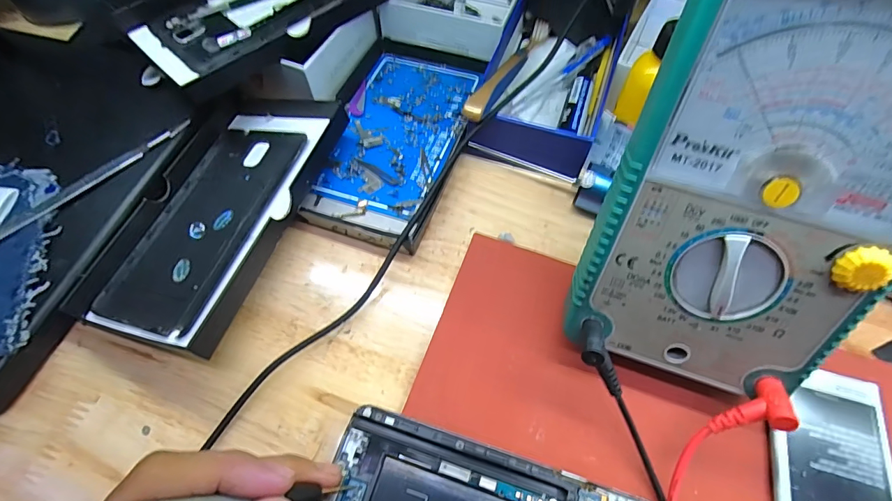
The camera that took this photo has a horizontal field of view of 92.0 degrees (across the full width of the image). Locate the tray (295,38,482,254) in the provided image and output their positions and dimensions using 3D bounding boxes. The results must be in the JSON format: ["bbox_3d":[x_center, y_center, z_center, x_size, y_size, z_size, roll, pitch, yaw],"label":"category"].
[{"bbox_3d":[-0.033,-0.086,0.306,0.087,0.019,0.181,12,63,7],"label":"tray"}]

